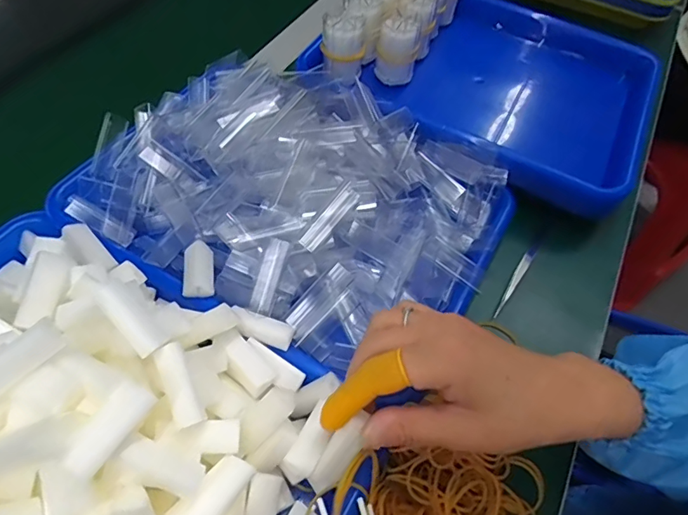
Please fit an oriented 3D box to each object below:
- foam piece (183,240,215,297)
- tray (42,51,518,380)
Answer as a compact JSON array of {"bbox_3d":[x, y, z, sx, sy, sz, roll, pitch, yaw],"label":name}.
[{"bbox_3d":[-0.107,0.009,0.354,0.020,0.013,0.048,-8,57,-9],"label":"foam piece"},{"bbox_3d":[-0.041,-0.055,0.392,0.320,0.073,0.230,25,58,12],"label":"tray"}]

